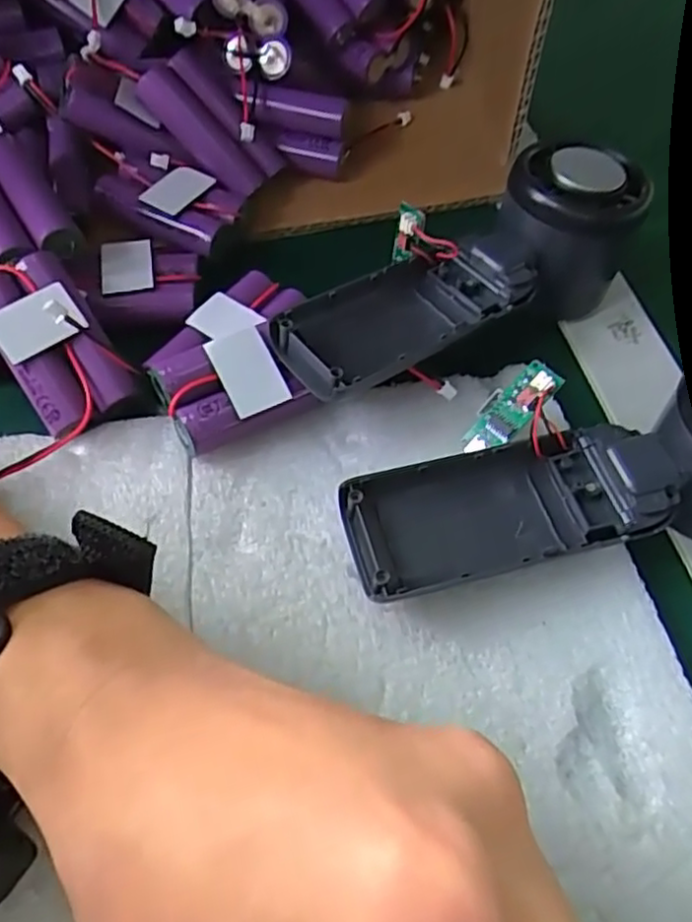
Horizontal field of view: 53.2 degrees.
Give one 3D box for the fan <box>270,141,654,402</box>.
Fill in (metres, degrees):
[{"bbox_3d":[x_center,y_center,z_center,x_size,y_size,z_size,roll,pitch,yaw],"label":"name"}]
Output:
[{"bbox_3d":[0.042,-0.070,0.269,0.156,0.054,0.051,-31,63,-20],"label":"fan"}]

